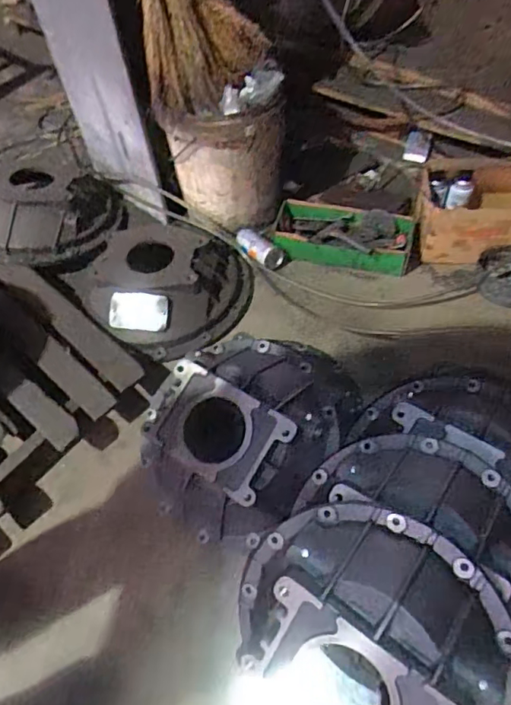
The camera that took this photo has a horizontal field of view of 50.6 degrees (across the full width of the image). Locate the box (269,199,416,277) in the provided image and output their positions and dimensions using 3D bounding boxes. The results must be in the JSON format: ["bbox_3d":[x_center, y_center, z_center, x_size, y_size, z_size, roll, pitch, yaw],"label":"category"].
[{"bbox_3d":[0.229,-0.314,1.442,0.367,0.078,0.164,13,57,14],"label":"box"}]

